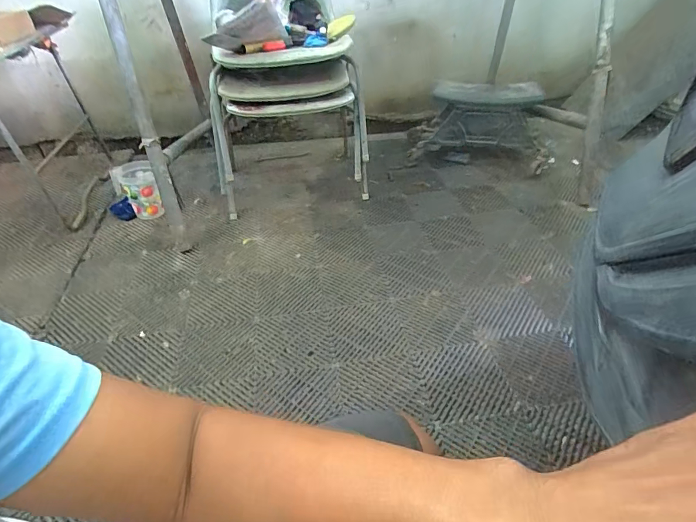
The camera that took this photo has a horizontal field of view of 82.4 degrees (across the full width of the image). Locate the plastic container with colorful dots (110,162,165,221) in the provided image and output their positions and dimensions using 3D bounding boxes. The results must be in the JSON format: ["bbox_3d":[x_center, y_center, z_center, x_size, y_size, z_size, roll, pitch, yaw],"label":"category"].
[{"bbox_3d":[-0.802,-0.262,1.528,0.143,0.229,0.149,-24,45,-25],"label":"plastic container with colorful dots"}]

